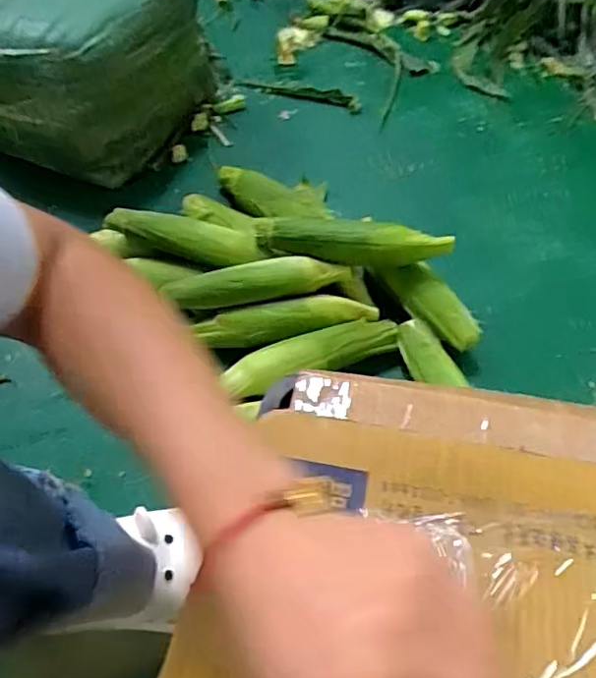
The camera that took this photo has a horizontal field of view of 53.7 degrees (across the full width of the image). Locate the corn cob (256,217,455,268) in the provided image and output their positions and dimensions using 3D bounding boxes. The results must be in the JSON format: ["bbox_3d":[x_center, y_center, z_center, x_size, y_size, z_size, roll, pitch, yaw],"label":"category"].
[{"bbox_3d":[0.069,-0.128,0.744,0.247,0.044,0.055,4,58,7],"label":"corn cob"}]

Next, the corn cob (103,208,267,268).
[{"bbox_3d":[-0.144,-0.131,0.795,0.214,0.051,0.051,11,59,11],"label":"corn cob"}]

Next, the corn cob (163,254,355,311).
[{"bbox_3d":[-0.049,-0.068,0.756,0.229,0.043,0.049,-8,57,-1],"label":"corn cob"}]

